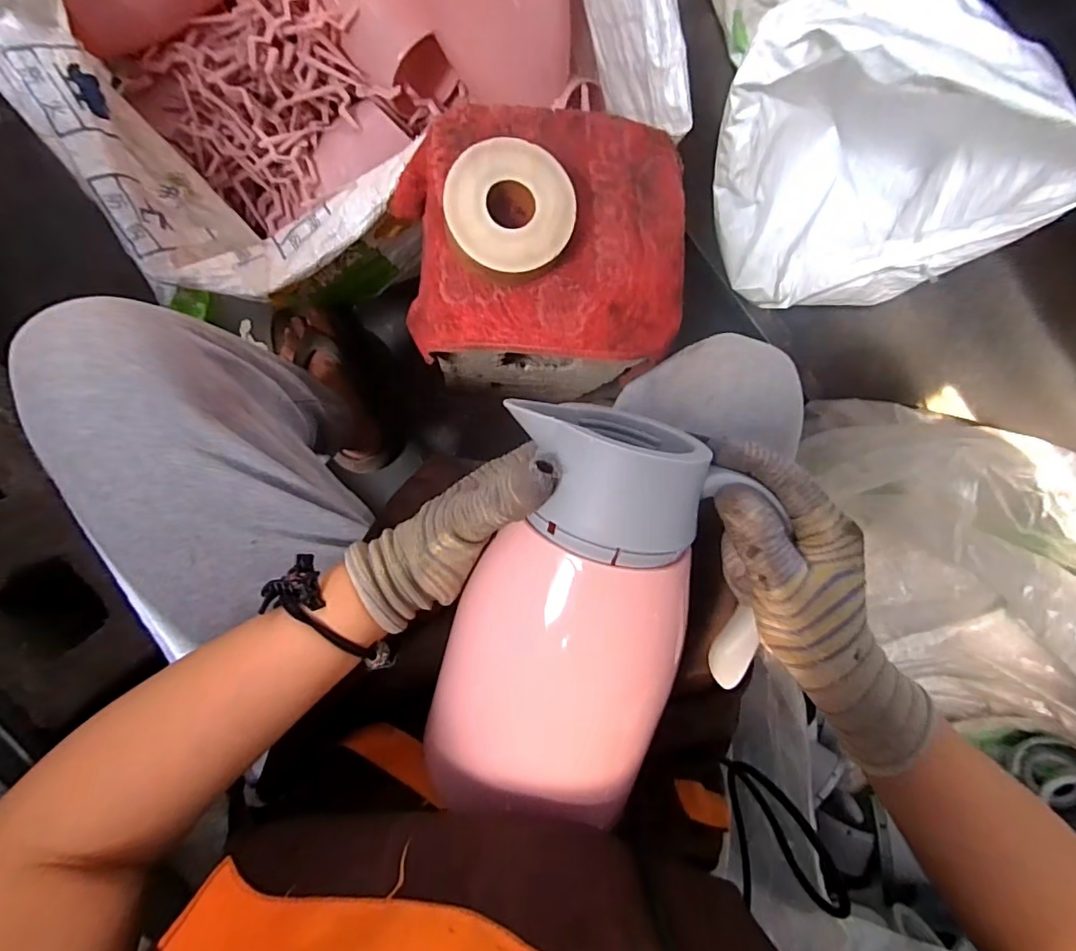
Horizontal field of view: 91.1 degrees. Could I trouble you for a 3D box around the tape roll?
[{"bbox_3d":[-0.023,-0.202,0.409,0.095,0.036,0.092,0,92,-7],"label":"tape roll"}]

